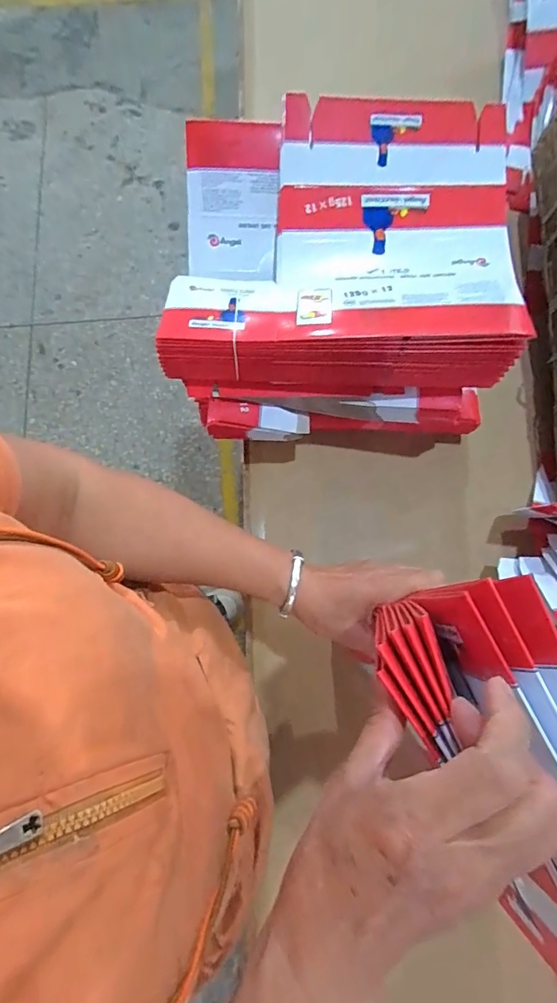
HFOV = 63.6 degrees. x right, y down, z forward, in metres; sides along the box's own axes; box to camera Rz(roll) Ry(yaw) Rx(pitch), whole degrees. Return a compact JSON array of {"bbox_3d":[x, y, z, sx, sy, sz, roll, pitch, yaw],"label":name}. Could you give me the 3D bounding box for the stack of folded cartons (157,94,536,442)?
[{"bbox_3d":[0.061,-0.243,0.523,0.341,0.170,0.308,-2,77,0],"label":"stack of folded cartons"}]

